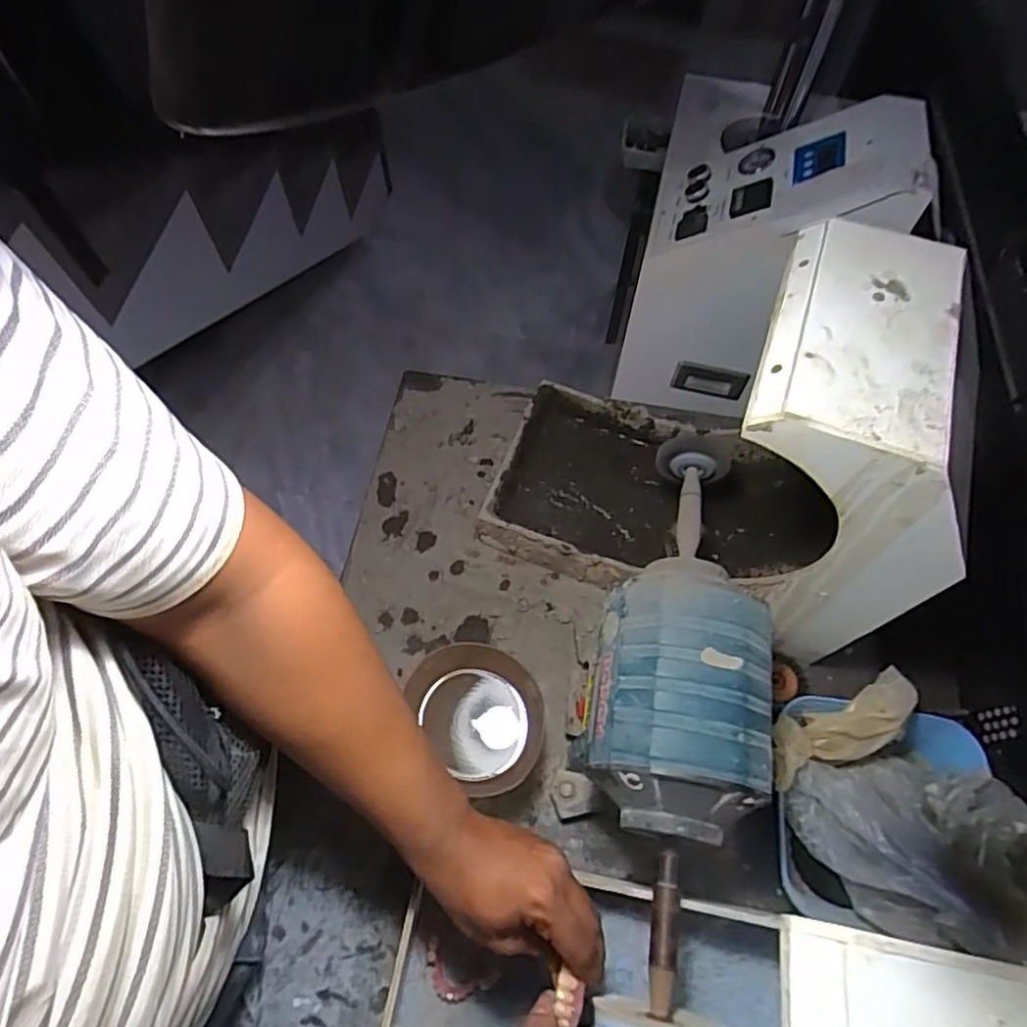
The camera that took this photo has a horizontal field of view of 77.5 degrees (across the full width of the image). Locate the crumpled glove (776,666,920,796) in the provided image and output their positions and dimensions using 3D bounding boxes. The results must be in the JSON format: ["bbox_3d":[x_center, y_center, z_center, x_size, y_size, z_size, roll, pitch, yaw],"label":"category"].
[{"bbox_3d":[0.289,0.188,0.563,0.148,0.038,0.052,-20,64,-10],"label":"crumpled glove"}]

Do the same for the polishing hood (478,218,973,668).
[{"bbox_3d":[0.164,-0.060,0.560,0.348,0.335,0.194,17,63,8],"label":"polishing hood"}]

